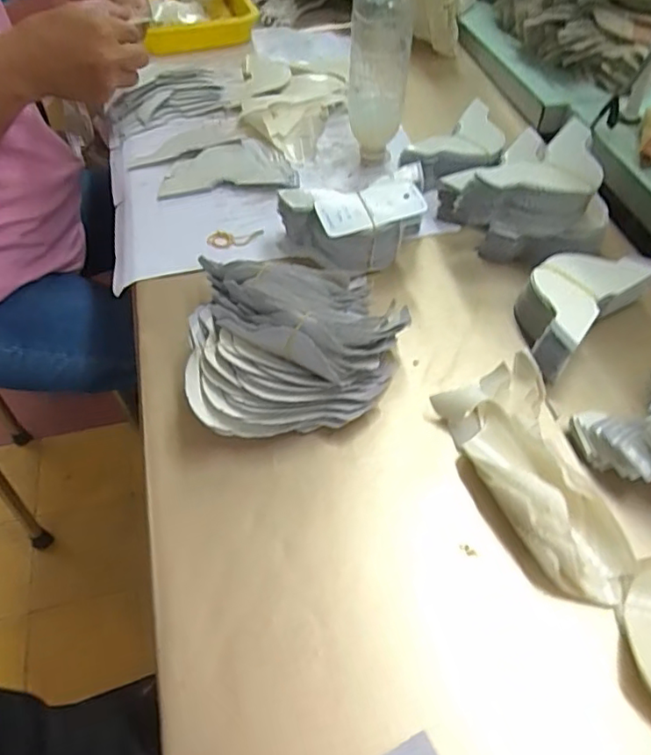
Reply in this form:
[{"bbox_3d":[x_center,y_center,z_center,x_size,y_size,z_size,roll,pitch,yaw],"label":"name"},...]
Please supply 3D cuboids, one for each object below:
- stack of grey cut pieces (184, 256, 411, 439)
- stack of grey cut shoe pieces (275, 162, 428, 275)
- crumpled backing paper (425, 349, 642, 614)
[{"bbox_3d":[-0.024,-0.040,0.502,0.183,0.085,0.177,0,51,0],"label":"stack of grey cut pieces"},{"bbox_3d":[0.034,-0.153,0.589,0.146,0.067,0.083,-10,52,-9],"label":"stack of grey cut shoe pieces"},{"bbox_3d":[0.162,0.069,0.446,0.091,0.038,0.198,-15,53,-12],"label":"crumpled backing paper"}]

